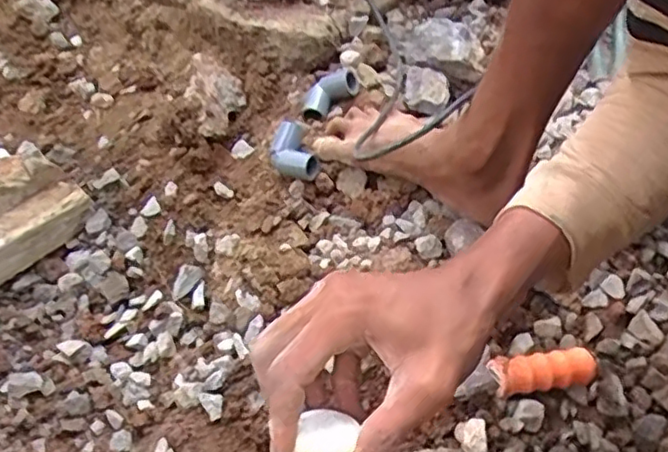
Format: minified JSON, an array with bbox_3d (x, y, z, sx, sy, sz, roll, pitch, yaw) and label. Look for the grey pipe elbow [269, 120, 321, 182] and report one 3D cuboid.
[{"bbox_3d":[-0.047,-0.083,0.730,0.049,0.037,0.075,-10,44,-6],"label":"grey pipe elbow"}]

